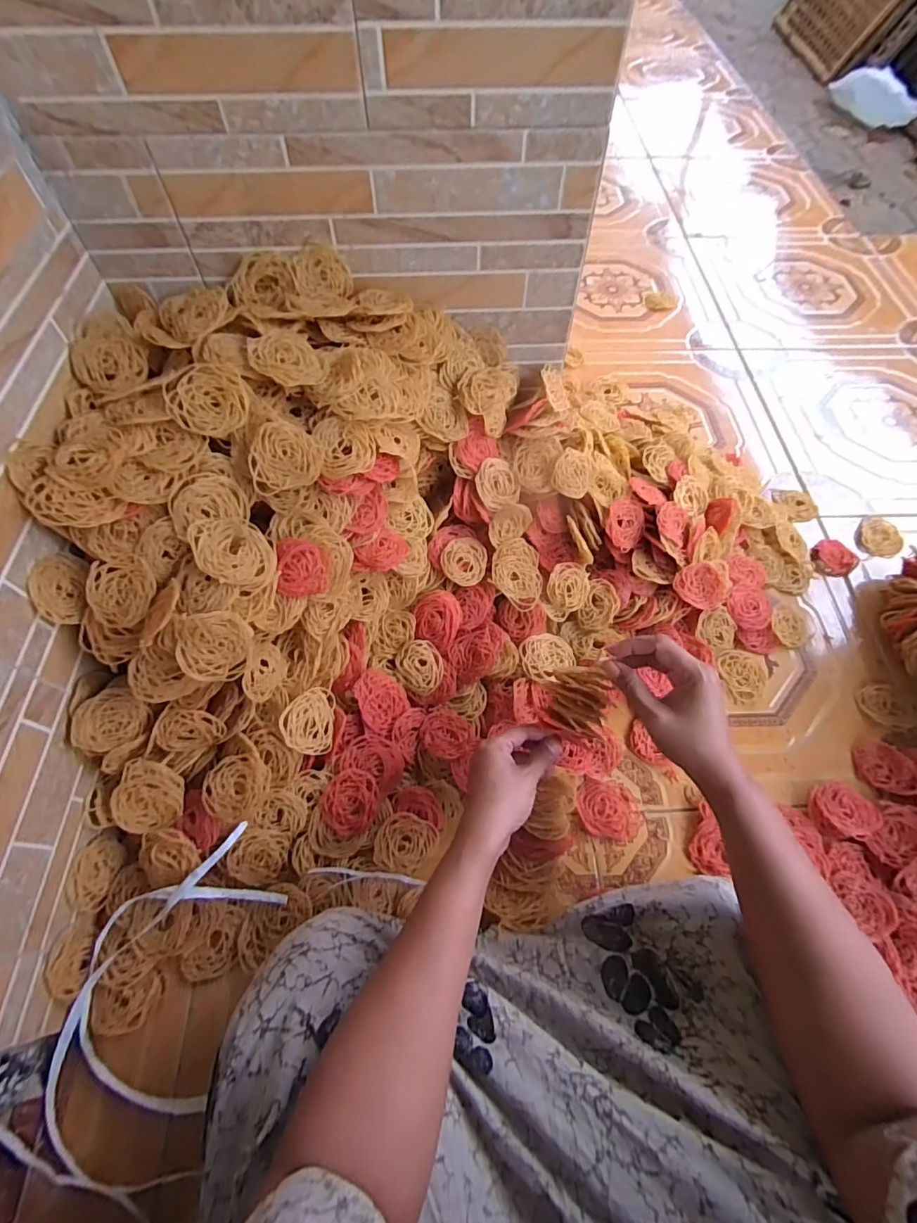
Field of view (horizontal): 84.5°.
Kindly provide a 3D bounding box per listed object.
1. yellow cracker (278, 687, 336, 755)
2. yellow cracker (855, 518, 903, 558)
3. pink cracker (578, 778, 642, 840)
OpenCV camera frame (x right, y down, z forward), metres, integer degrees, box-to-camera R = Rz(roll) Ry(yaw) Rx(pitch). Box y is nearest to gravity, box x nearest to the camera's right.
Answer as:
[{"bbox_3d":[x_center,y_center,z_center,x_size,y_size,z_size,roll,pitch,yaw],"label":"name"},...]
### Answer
[{"bbox_3d":[-0.152,0.111,0.510,0.056,0.004,0.065,10,78,-41],"label":"yellow cracker"},{"bbox_3d":[0.601,-0.108,0.717,0.053,0.014,0.060,33,66,16],"label":"yellow cracker"},{"bbox_3d":[0.162,0.213,0.544,0.064,0.008,0.057,7,62,4],"label":"pink cracker"}]

